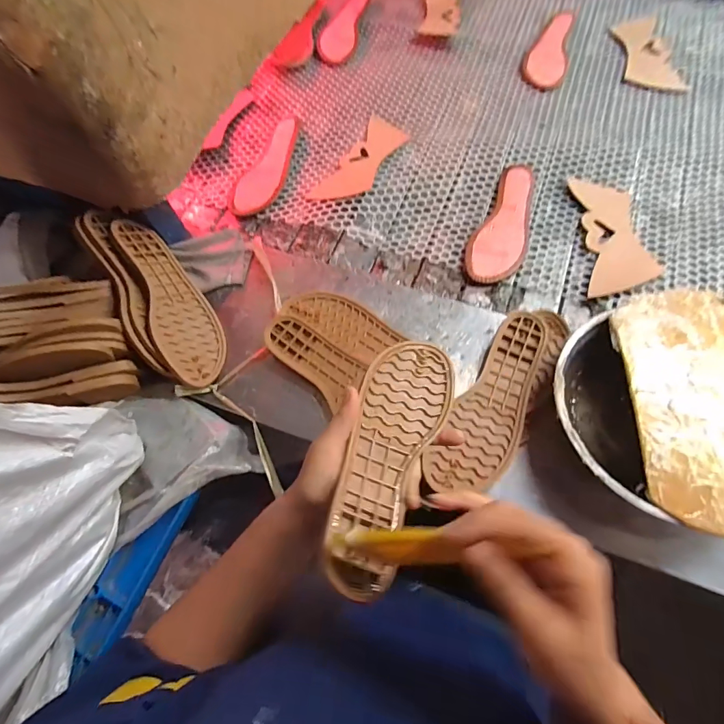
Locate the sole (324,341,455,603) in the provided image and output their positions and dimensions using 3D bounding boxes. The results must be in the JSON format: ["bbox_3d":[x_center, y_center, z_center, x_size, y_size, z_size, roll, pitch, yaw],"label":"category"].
[{"bbox_3d":[0.025,0.069,0.338,0.074,0.023,0.228,17,52,10],"label":"sole"}]

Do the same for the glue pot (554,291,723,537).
[{"bbox_3d":[0.331,0.056,0.424,0.251,0.099,0.236,-1,66,3],"label":"glue pot"}]

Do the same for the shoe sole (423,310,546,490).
[{"bbox_3d":[0.148,0.043,0.440,0.073,0.011,0.225,29,70,9],"label":"shoe sole"}]

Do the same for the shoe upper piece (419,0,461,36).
[{"bbox_3d":[0.168,-0.740,0.828,0.083,0.009,0.184,11,68,7],"label":"shoe upper piece"}]

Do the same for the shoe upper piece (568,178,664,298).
[{"bbox_3d":[0.359,-0.183,0.577,0.087,0.010,0.215,1,63,10],"label":"shoe upper piece"}]

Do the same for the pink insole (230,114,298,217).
[{"bbox_3d":[-0.161,-0.332,0.675,0.076,0.011,0.213,9,68,7],"label":"pink insole"}]

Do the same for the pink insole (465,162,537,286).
[{"bbox_3d":[0.209,-0.206,0.595,0.079,0.018,0.219,15,69,9],"label":"pink insole"}]

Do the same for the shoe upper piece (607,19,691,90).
[{"bbox_3d":[0.519,-0.571,0.738,0.092,0.008,0.207,-3,67,2],"label":"shoe upper piece"}]

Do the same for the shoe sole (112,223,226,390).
[{"bbox_3d":[-0.233,-0.078,0.501,0.082,0.013,0.228,-14,76,-48],"label":"shoe sole"}]

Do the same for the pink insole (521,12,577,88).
[{"bbox_3d":[0.353,-0.592,0.756,0.073,0.007,0.236,15,69,9],"label":"pink insole"}]

